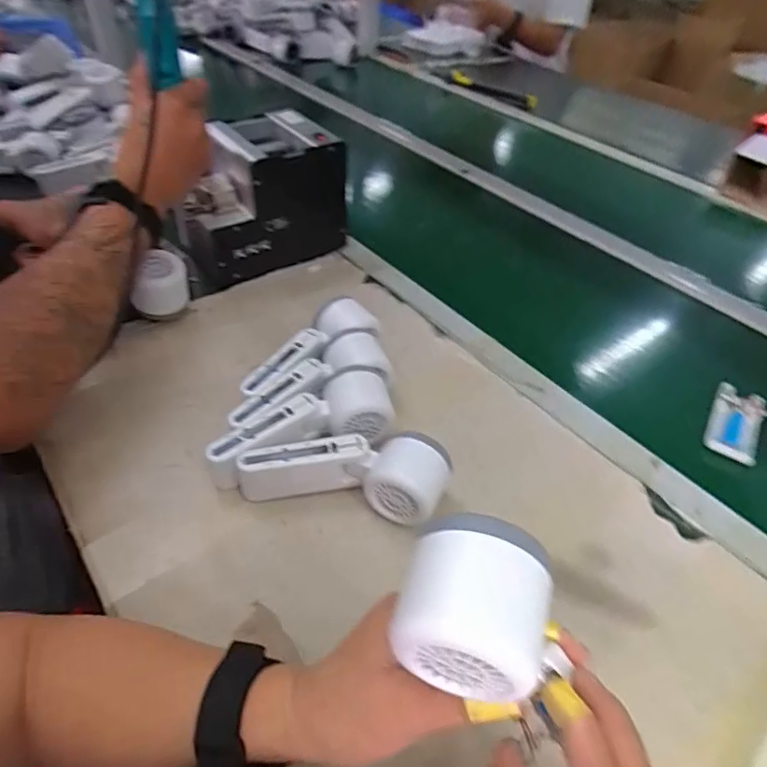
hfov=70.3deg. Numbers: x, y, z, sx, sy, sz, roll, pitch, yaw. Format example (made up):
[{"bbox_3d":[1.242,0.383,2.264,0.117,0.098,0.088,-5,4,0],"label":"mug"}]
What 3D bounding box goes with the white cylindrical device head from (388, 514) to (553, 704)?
[{"bbox_3d":[0.037,0.089,0.217,0.057,0.053,0.051,14,47,11],"label":"white cylindrical device head"}]

